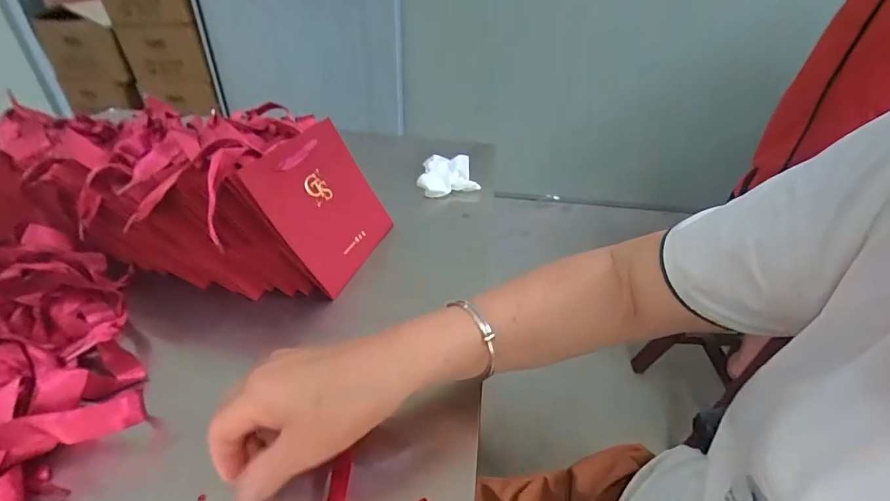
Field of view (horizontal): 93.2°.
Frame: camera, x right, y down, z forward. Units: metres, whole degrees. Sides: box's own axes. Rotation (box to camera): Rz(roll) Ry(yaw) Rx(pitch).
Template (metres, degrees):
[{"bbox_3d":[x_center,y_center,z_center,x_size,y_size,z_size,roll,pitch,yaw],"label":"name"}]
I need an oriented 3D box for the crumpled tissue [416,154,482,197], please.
[{"bbox_3d":[0.003,-0.105,0.587,0.081,0.026,0.080,-3,36,-6],"label":"crumpled tissue"}]

